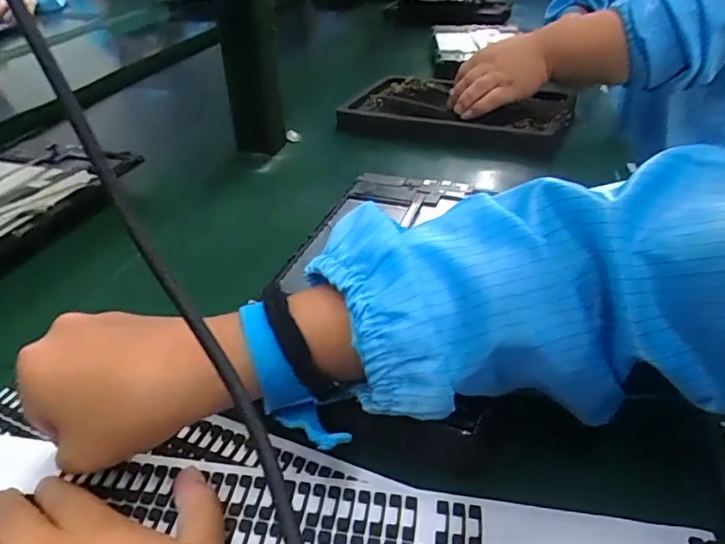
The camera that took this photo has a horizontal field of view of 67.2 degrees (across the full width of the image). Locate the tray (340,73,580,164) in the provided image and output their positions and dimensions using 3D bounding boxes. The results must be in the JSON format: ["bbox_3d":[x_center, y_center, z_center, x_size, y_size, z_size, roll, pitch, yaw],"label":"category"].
[{"bbox_3d":[0.108,-0.188,0.637,0.251,0.023,0.174,11,37,17],"label":"tray"}]

